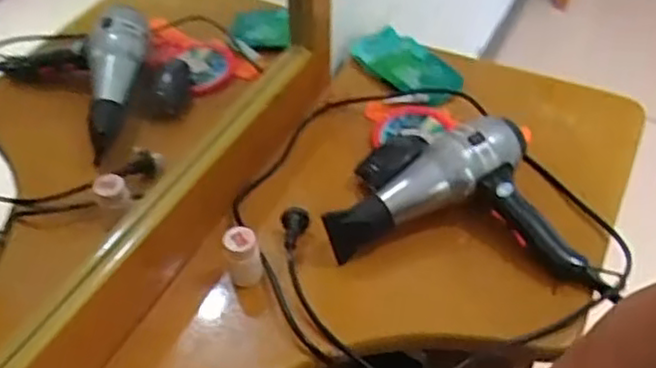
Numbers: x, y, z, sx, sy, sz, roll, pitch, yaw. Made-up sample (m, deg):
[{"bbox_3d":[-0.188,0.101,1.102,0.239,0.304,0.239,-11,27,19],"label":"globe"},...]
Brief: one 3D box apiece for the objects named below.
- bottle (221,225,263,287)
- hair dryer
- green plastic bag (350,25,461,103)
[{"bbox_3d":[-0.093,0.075,0.746,0.035,0.072,0.036,-16,48,-12],"label":"bottle"},{"bbox_3d":[0.157,0.010,0.774,0.300,0.077,0.178,5,47,7],"label":"hair dryer"},{"bbox_3d":[0.115,-0.172,0.986,0.084,0.025,0.182,-30,53,-24],"label":"green plastic bag"}]

